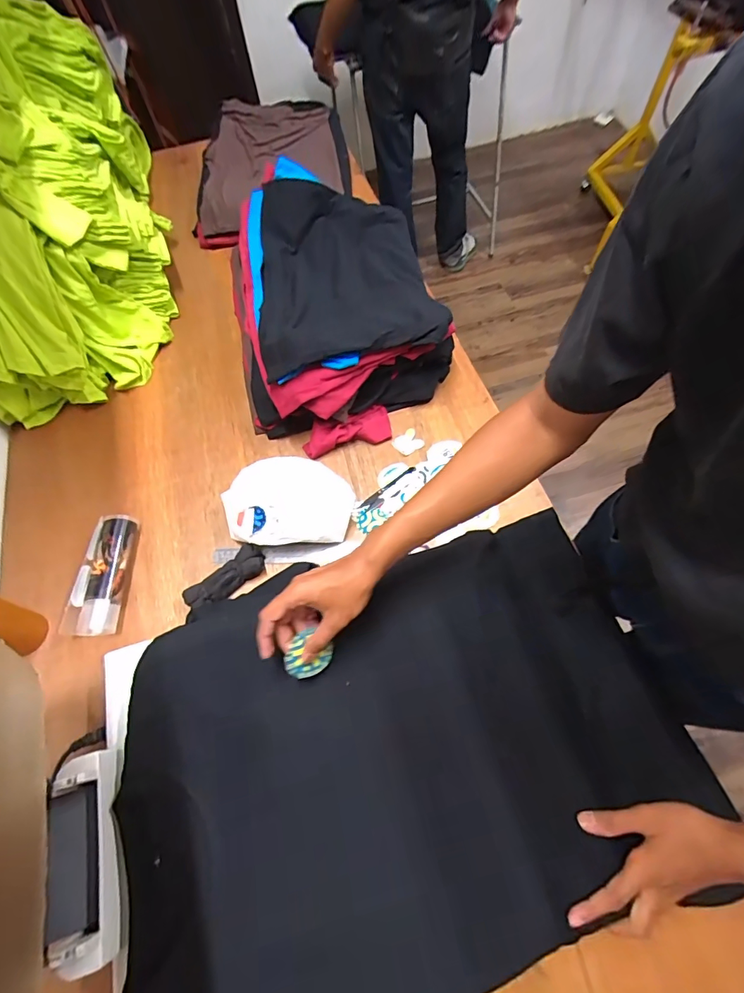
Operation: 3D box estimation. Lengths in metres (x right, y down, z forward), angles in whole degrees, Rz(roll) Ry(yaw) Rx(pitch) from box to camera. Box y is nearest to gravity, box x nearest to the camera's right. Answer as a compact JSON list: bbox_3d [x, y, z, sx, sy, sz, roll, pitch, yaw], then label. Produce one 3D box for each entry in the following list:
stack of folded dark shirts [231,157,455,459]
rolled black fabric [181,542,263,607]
[{"bbox_3d":[-0.078,-0.378,0.859,0.389,0.153,0.579,-13,63,-3],"label":"stack of folded dark shirts"},{"bbox_3d":[-0.224,0.127,0.680,0.127,0.034,0.046,-35,66,-13],"label":"rolled black fabric"}]

